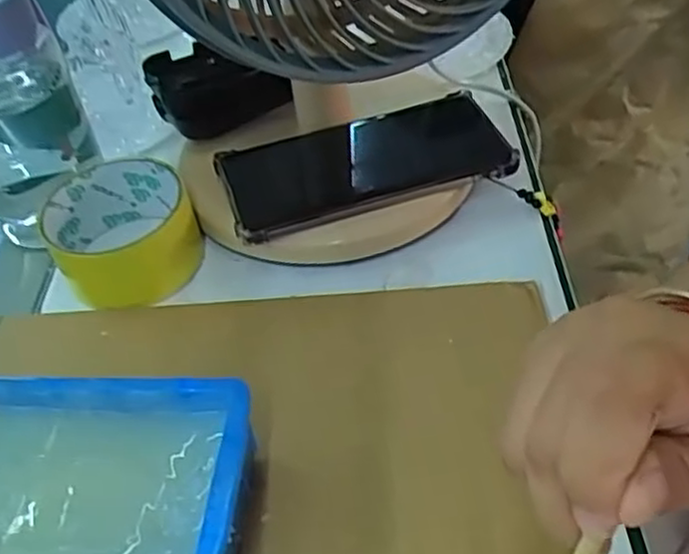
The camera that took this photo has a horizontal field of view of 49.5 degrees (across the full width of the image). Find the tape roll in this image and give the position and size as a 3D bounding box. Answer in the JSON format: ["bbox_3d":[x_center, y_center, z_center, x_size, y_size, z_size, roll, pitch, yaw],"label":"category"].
[{"bbox_3d":[-0.127,-0.026,0.430,0.082,0.042,0.077,-4,45,4],"label":"tape roll"}]

